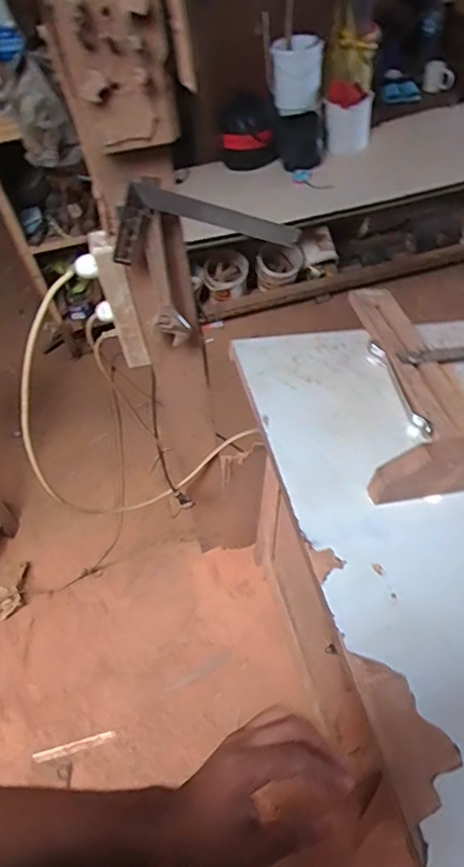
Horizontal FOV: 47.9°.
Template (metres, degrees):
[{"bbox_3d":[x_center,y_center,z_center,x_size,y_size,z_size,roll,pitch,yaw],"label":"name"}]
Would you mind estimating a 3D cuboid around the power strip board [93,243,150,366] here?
[{"bbox_3d":[-0.172,-0.191,0.837,0.042,0.244,0.031,-18,53,-10],"label":"power strip board"}]

